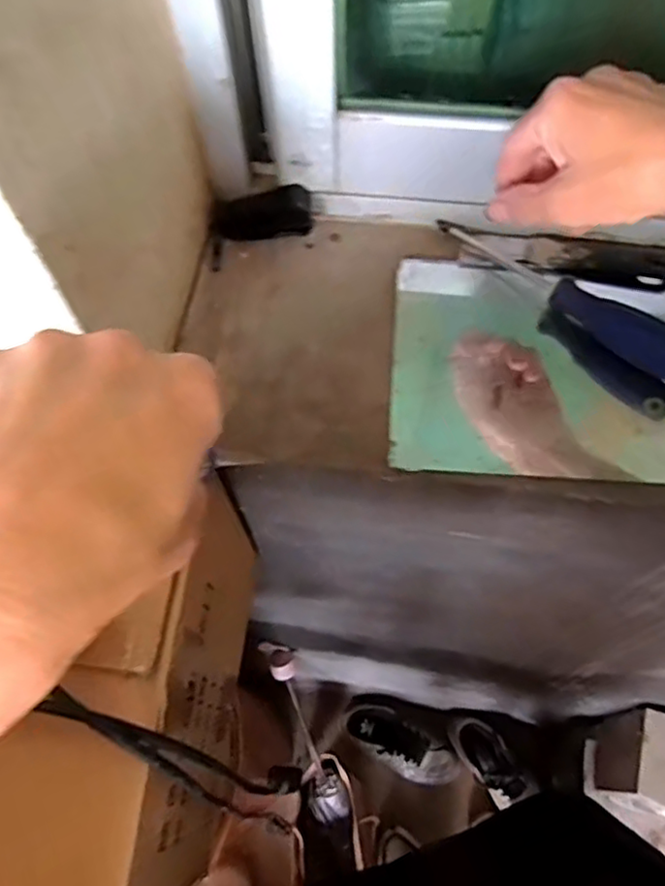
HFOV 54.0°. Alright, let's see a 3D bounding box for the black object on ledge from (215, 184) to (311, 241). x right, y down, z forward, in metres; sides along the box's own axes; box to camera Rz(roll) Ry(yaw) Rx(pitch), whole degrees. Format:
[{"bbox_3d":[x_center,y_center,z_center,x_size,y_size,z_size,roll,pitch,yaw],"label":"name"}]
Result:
[{"bbox_3d":[-0.050,-0.164,0.473,0.071,0.030,0.019,-6,61,13],"label":"black object on ledge"}]

